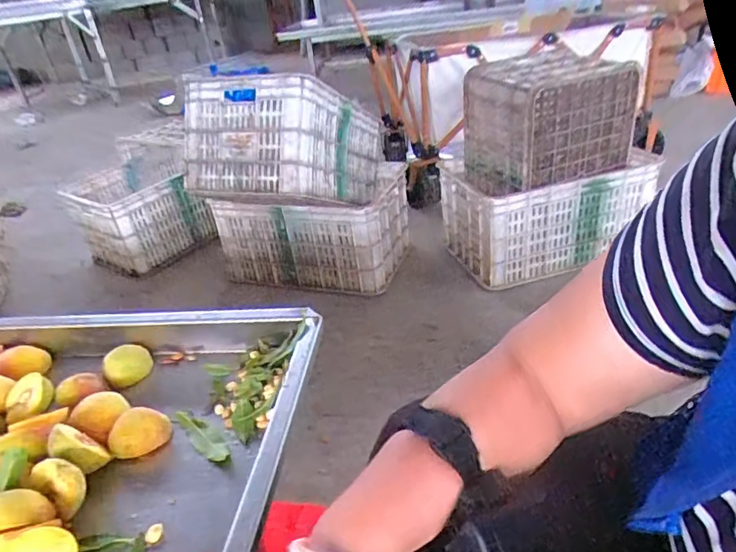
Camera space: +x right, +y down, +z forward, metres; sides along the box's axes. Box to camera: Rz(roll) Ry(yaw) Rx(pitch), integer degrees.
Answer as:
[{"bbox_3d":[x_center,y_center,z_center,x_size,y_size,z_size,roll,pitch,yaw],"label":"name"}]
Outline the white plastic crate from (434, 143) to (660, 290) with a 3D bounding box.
[{"bbox_3d":[0.523,-0.202,1.558,0.536,0.264,0.311,-13,31,-10],"label":"white plastic crate"}]

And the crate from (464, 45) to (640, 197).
[{"bbox_3d":[0.468,-0.419,1.420,0.386,0.277,0.293,-15,31,-12],"label":"crate"}]

